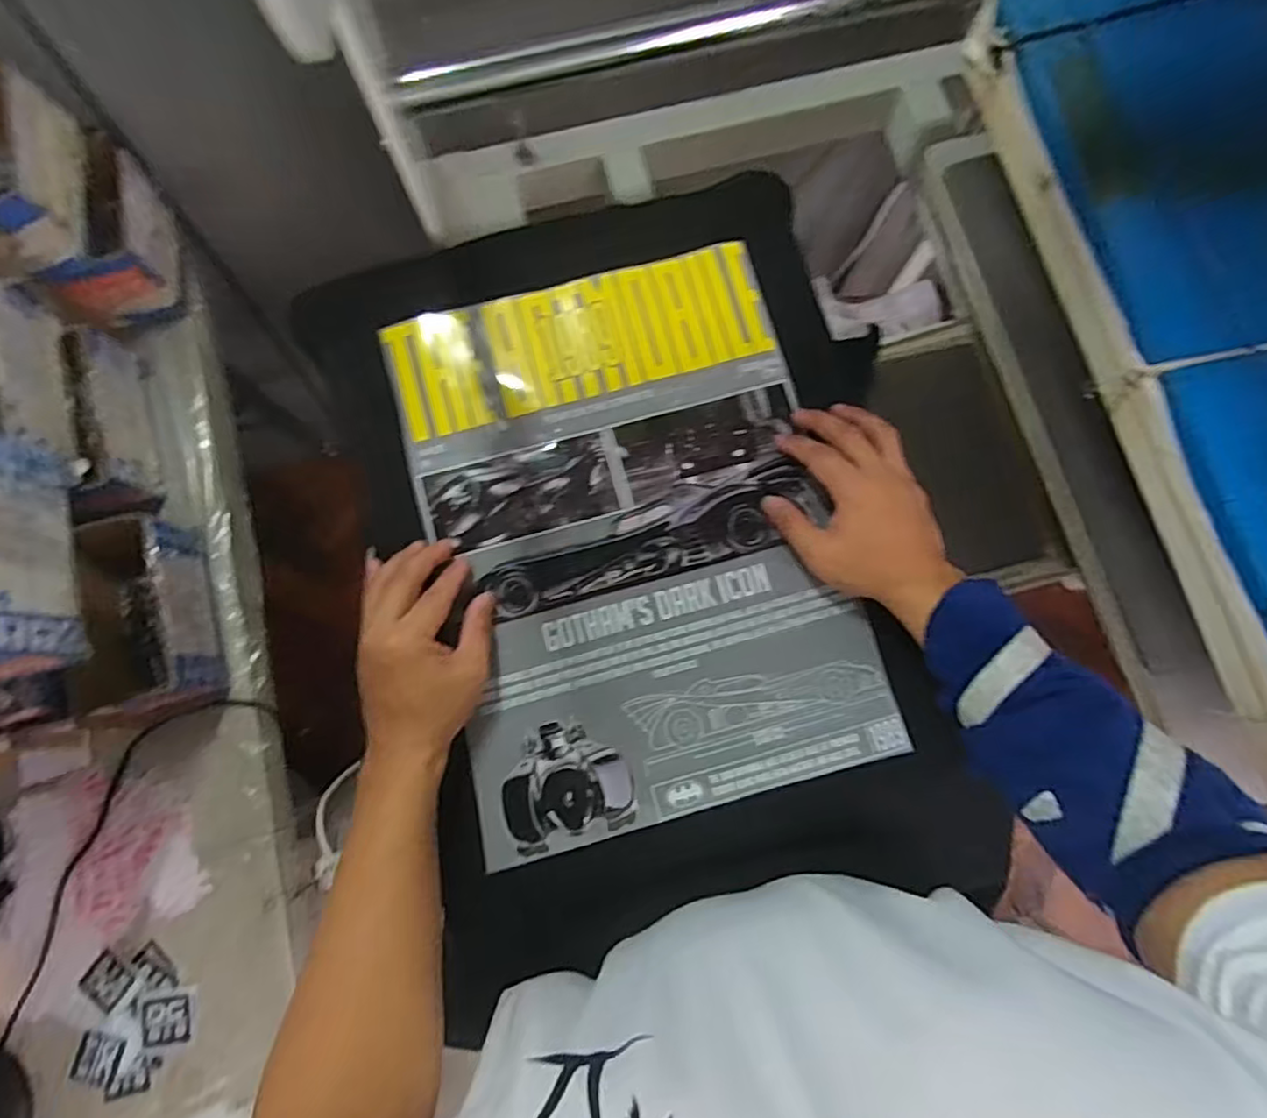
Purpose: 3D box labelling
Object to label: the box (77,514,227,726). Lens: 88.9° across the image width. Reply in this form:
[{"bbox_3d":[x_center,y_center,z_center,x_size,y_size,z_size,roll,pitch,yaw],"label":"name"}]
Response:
[{"bbox_3d":[-0.426,0.046,0.566,0.087,0.077,0.177,-15,80,-4],"label":"box"}]

